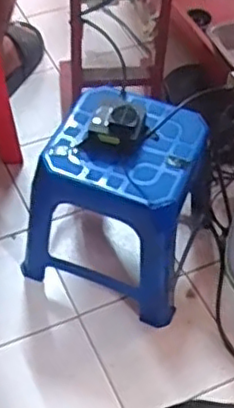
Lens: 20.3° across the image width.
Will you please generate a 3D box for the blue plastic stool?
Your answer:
[{"bbox_3d":[0.010,-0.012,1.054,0.252,0.286,0.243,19,52,13],"label":"blue plastic stool"}]

